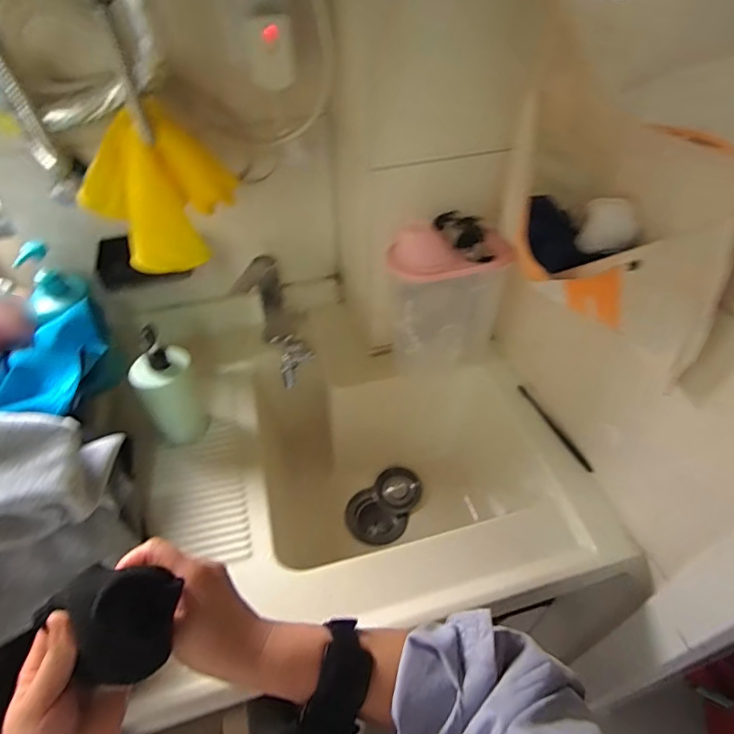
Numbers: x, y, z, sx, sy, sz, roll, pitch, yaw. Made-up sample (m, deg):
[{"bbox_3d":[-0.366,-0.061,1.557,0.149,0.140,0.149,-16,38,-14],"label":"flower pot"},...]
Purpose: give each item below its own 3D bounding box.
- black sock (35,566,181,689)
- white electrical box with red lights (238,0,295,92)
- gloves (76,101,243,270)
[{"bbox_3d":[-0.172,0.166,0.321,0.082,0.067,0.051,3,47,4],"label":"black sock"},{"bbox_3d":[-0.114,-0.385,0.542,0.053,0.124,0.041,-10,48,-8],"label":"white electrical box with red lights"},{"bbox_3d":[-0.246,-0.185,0.551,0.168,0.162,0.050,6,48,6],"label":"gloves"}]

